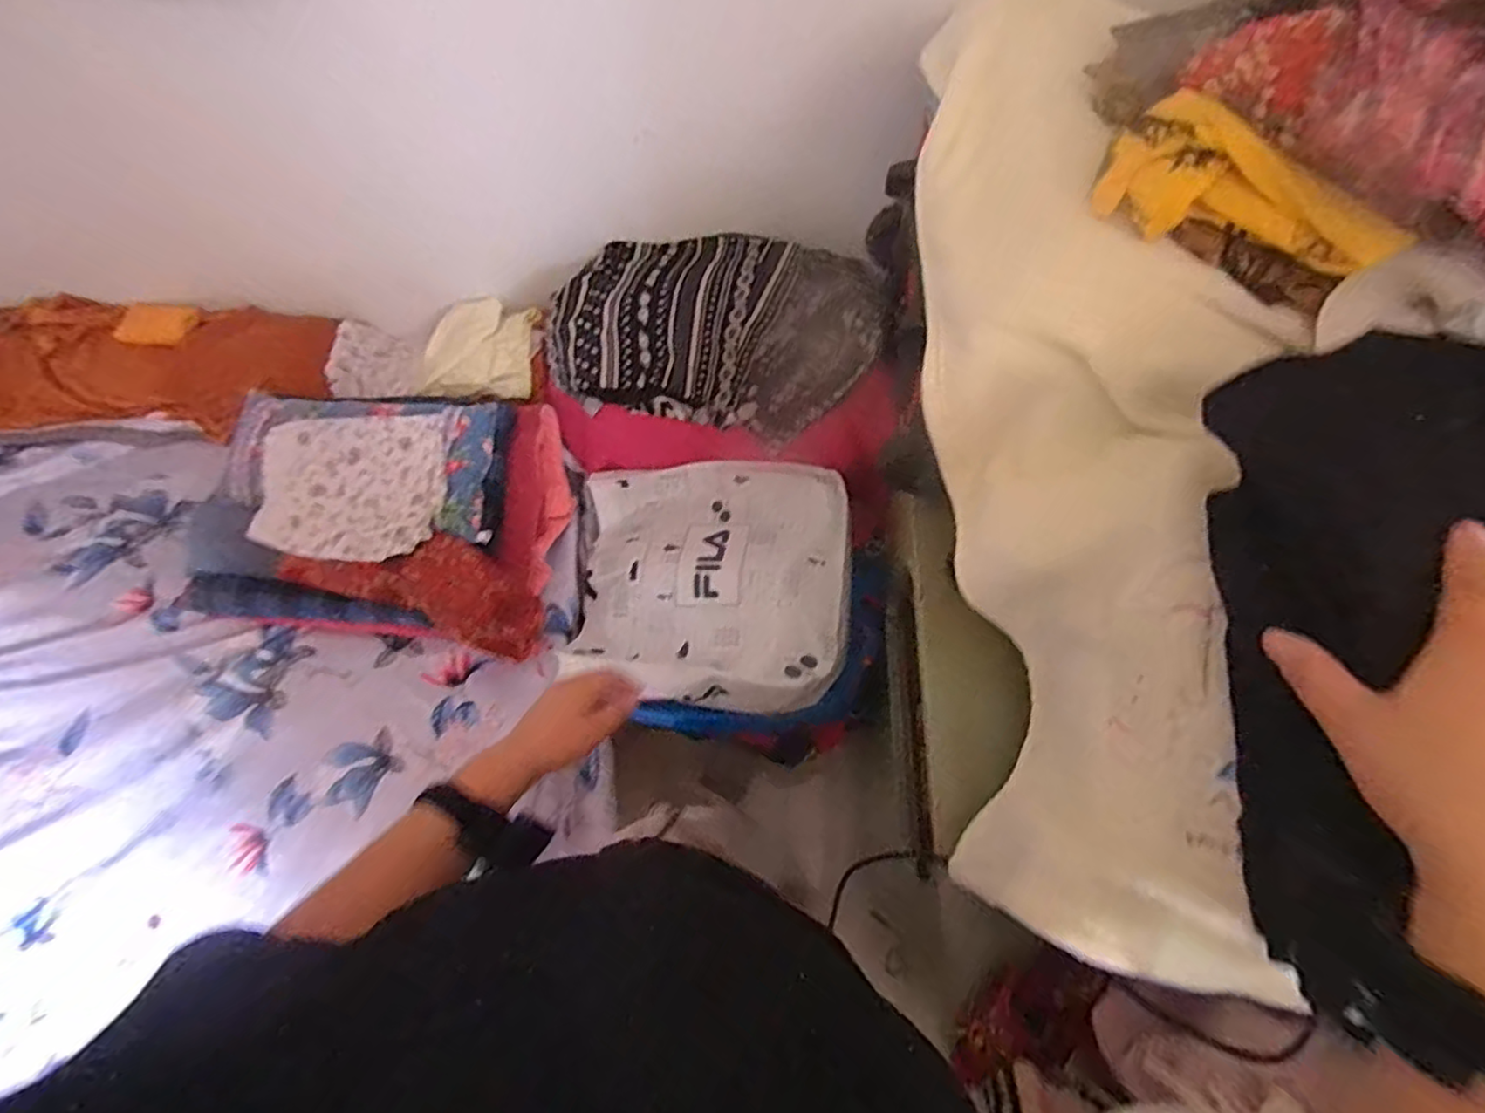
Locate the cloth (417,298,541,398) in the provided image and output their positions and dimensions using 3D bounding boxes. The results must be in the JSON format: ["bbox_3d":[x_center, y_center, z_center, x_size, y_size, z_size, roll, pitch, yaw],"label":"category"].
[{"bbox_3d":[-0.435,-0.344,1.079,0.197,0.062,0.197,16,69,8],"label":"cloth"}]

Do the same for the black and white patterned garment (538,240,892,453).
[{"bbox_3d":[-0.036,-0.346,0.955,0.468,0.121,0.296,12,69,7],"label":"black and white patterned garment"}]

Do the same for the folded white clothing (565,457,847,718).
[{"bbox_3d":[-0.054,0.029,0.974,0.411,0.131,0.359,6,68,5],"label":"folded white clothing"}]

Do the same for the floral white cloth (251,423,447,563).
[{"bbox_3d":[-0.558,-0.098,0.930,0.277,0.049,0.200,1,68,3],"label":"floral white cloth"}]

